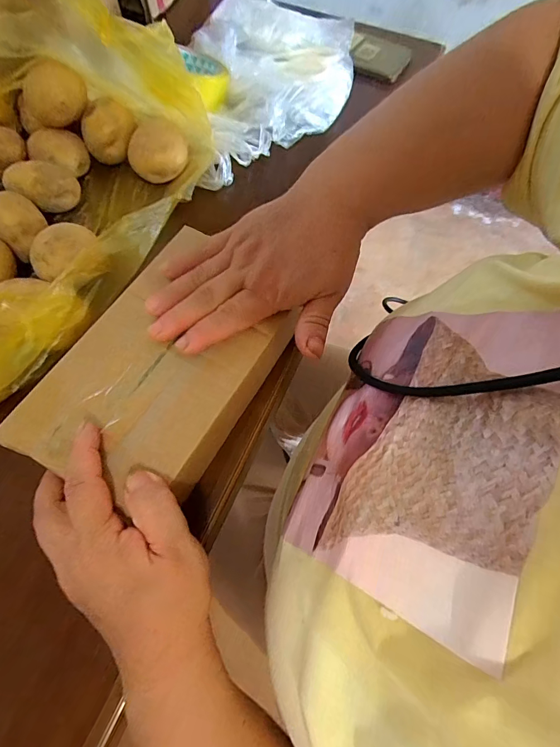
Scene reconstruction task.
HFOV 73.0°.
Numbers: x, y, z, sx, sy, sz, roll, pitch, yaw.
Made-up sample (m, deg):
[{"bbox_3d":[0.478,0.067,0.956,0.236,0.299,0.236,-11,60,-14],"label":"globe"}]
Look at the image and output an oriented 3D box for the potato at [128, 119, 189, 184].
[{"bbox_3d":[-0.131,-0.237,0.410,0.063,0.049,0.052,-12,67,-5],"label":"potato"}]

